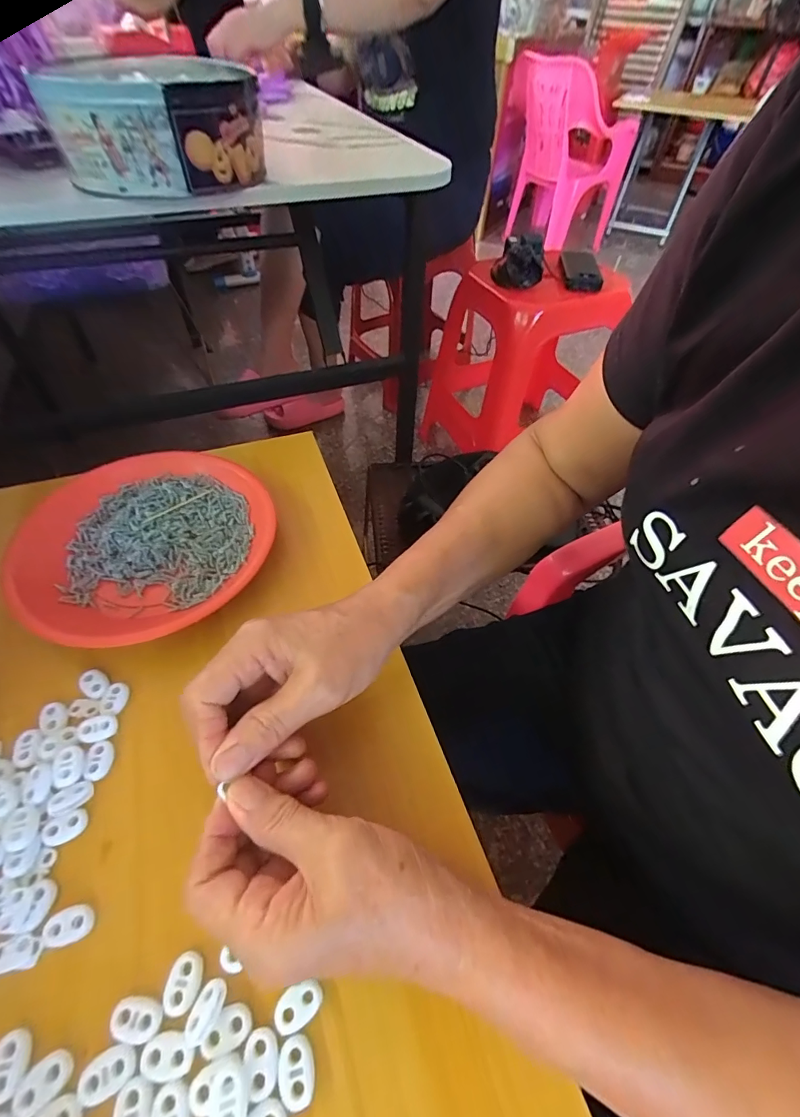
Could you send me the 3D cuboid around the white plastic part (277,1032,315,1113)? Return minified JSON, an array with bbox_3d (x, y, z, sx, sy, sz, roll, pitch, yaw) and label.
[{"bbox_3d":[-0.046,0.227,0.198,0.016,0.004,0.022,-9,52,-10],"label":"white plastic part"}]

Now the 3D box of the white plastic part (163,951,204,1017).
[{"bbox_3d":[-0.104,0.203,0.214,0.016,0.004,0.022,5,51,1],"label":"white plastic part"}]

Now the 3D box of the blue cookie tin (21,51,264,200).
[{"bbox_3d":[-0.245,-0.444,0.458,0.185,0.078,0.222,-16,54,-15],"label":"blue cookie tin"}]

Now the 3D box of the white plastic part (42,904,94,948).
[{"bbox_3d":[-0.167,0.185,0.226,0.021,0.004,0.015,-8,52,-9],"label":"white plastic part"}]

